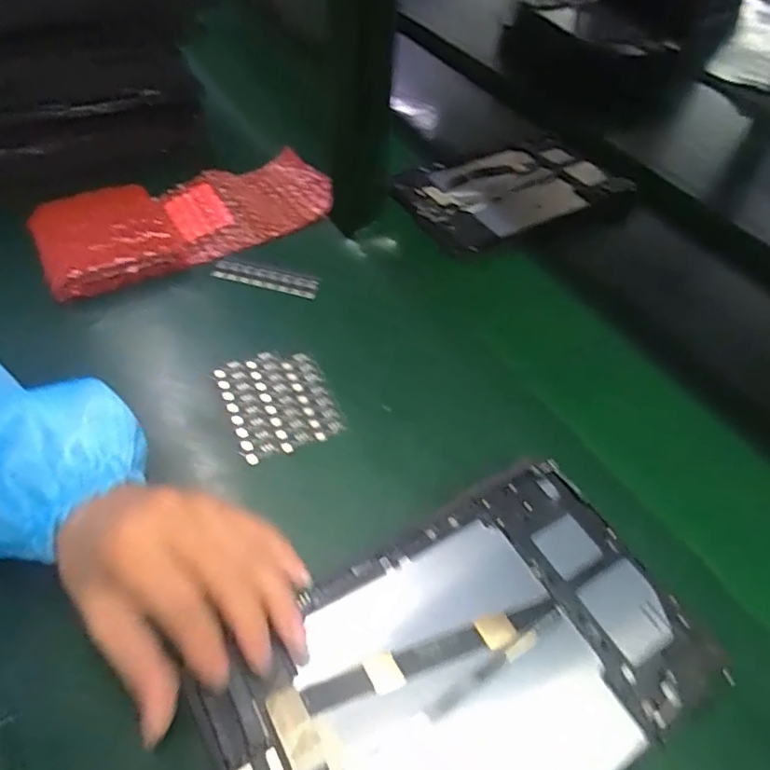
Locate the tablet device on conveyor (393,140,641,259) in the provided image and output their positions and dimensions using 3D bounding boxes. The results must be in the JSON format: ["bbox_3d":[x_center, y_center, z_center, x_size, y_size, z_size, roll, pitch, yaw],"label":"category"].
[{"bbox_3d":[0.139,-0.216,0.613,0.237,0.009,0.155,-23,56,-18],"label":"tablet device on conveyor"}]

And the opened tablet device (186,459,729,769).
[{"bbox_3d":[0.040,0.142,0.284,0.235,0.015,0.145,-27,57,-20],"label":"opened tablet device"}]

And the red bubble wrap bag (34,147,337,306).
[{"bbox_3d":[-0.185,-0.166,0.549,0.281,0.032,0.127,-29,58,-22],"label":"red bubble wrap bag"}]

